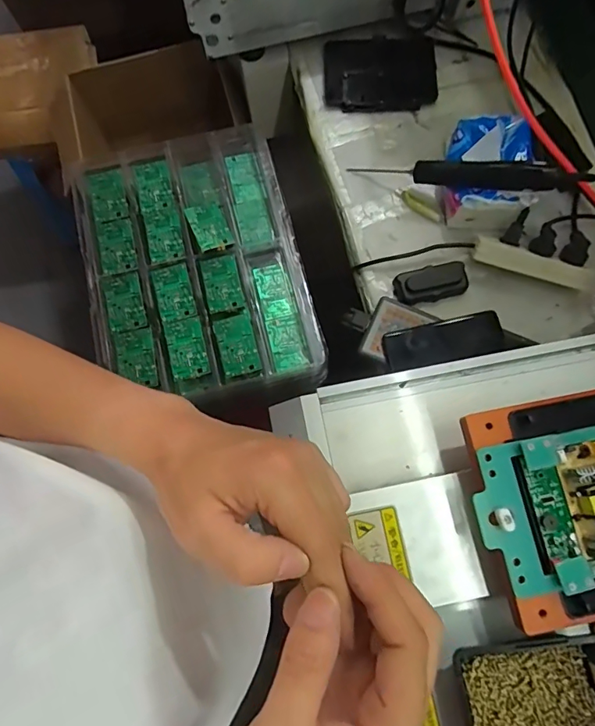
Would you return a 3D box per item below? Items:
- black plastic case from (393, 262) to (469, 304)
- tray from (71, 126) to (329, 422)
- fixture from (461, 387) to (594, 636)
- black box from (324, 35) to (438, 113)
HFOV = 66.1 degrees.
[{"bbox_3d":[0.203,-0.121,0.691,0.103,0.028,0.051,-13,80,-3],"label":"black plastic case"},{"bbox_3d":[-0.185,-0.167,0.804,0.368,0.053,0.521,-12,72,-7],"label":"tray"},{"bbox_3d":[0.276,0.128,0.421,0.206,0.036,0.199,-12,80,-3],"label":"fixture"},{"bbox_3d":[0.140,-0.493,0.775,0.185,0.025,0.146,0,79,0],"label":"black box"}]

